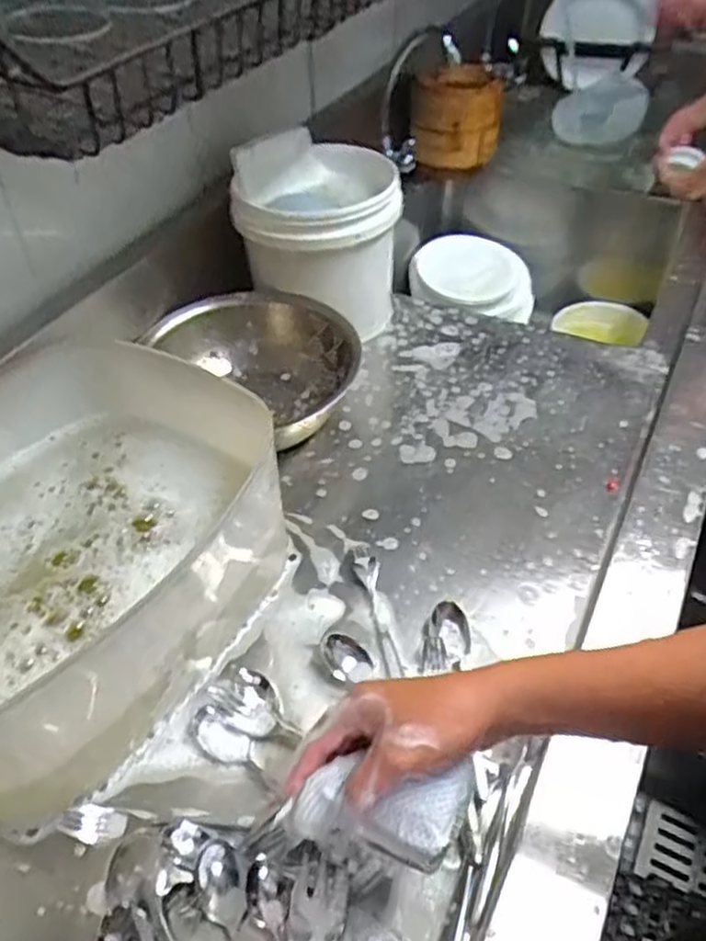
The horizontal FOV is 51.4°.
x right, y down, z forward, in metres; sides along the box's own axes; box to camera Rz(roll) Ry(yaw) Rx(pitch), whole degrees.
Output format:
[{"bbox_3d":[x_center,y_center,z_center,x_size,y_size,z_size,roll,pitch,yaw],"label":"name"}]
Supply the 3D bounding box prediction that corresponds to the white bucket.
[{"bbox_3d":[-0.048,-0.331,1.003,0.207,0.192,0.223,-4,46,-2],"label":"white bucket"}]

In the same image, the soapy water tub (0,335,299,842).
[{"bbox_3d":[-0.276,0.068,0.677,0.348,0.177,0.370,17,49,17],"label":"soapy water tub"}]

